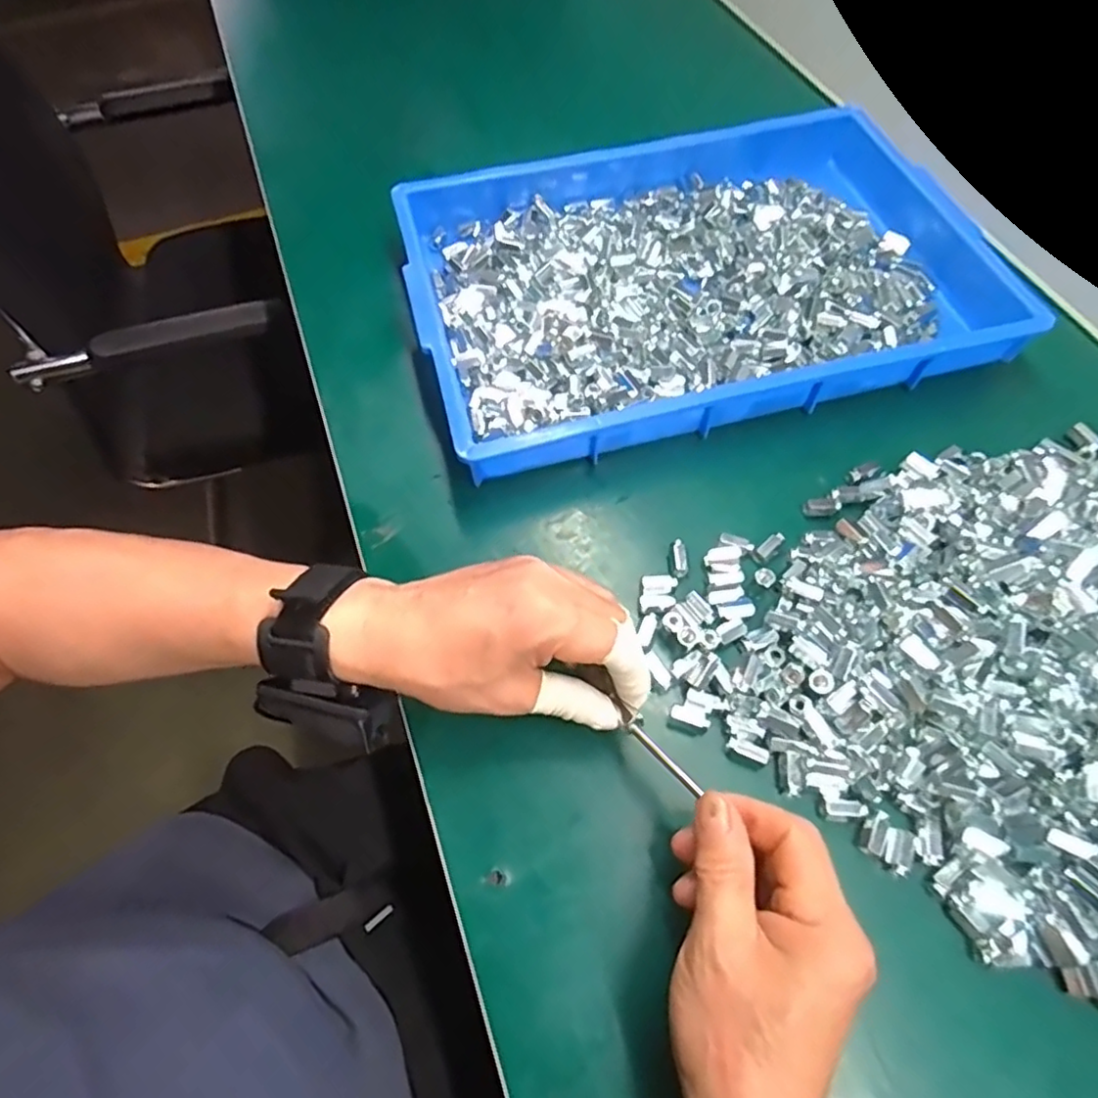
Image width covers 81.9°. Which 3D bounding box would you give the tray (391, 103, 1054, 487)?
[{"bbox_3d":[0.121,-0.223,0.498,0.442,0.044,0.289,-14,63,-6],"label":"tray"}]

